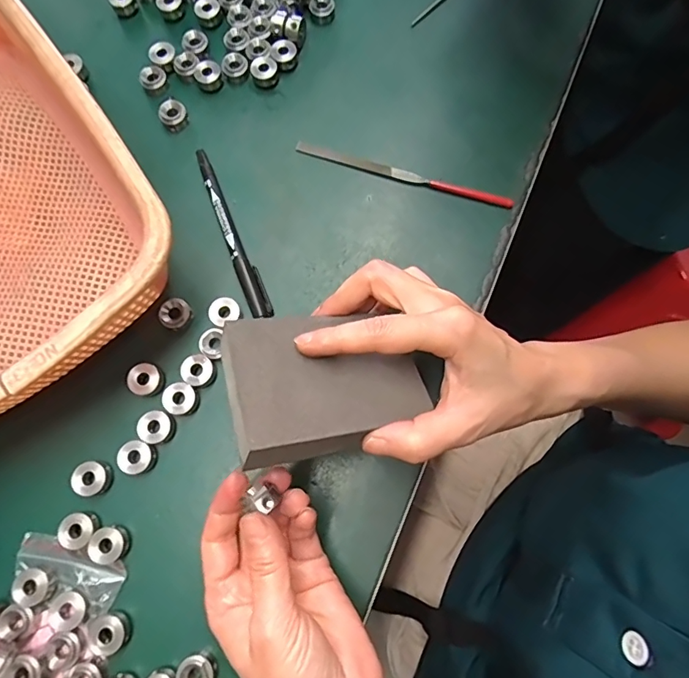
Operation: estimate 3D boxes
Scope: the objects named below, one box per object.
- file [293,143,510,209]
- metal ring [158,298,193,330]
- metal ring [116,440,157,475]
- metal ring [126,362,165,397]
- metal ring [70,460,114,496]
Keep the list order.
[{"bbox_3d":[0.041,-0.117,0.330,0.155,0.006,0.010,18,78,5],"label":"file"},{"bbox_3d":[-0.110,-0.017,0.304,0.019,0.010,0.017,-37,79,-7],"label":"metal ring"},{"bbox_3d":[-0.124,0.071,0.282,0.019,0.013,0.019,0,77,1],"label":"metal ring"},{"bbox_3d":[-0.123,0.024,0.290,0.017,0.009,0.020,11,77,3],"label":"metal ring"},{"bbox_3d":[-0.150,0.083,0.279,0.018,0.012,0.019,0,77,1],"label":"metal ring"}]

